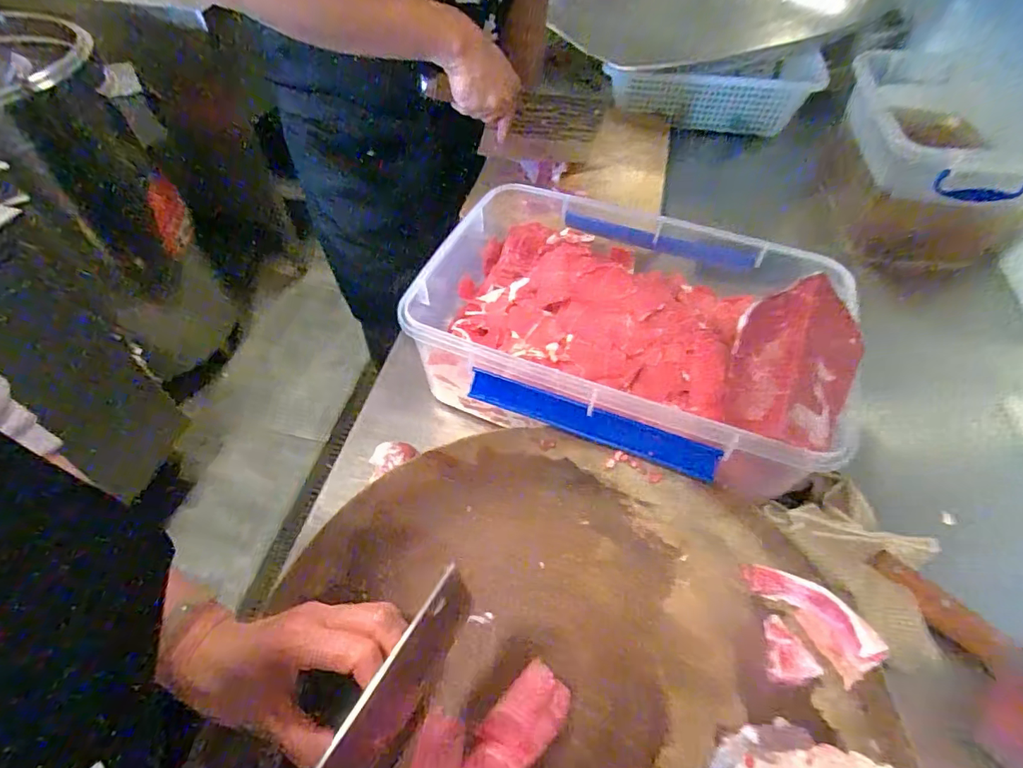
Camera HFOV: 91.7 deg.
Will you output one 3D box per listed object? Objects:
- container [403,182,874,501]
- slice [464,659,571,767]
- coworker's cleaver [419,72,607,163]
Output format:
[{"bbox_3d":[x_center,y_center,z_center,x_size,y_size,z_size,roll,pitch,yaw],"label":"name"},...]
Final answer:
[{"bbox_3d":[0.119,-0.075,0.531,0.416,0.135,0.309,21,56,14],"label":"container"},{"bbox_3d":[0.004,0.215,0.310,0.036,0.026,0.074,37,59,26],"label":"slice"},{"bbox_3d":[0.003,-0.374,0.722,0.283,0.100,0.028,-8,49,-29],"label":"coworker's cleaver"}]

